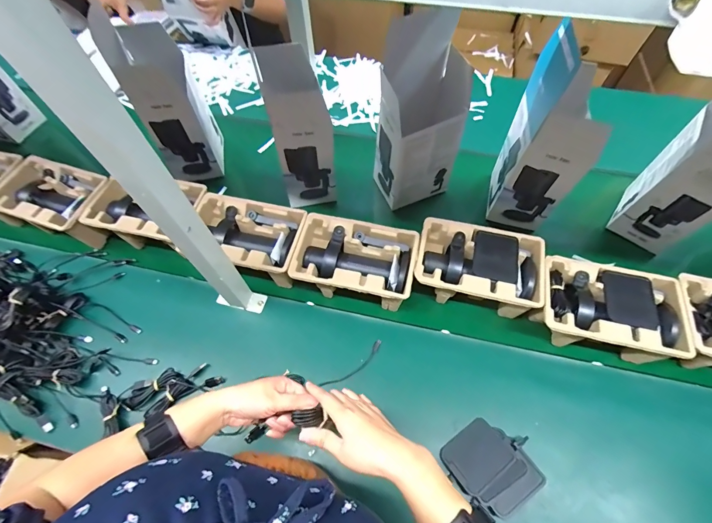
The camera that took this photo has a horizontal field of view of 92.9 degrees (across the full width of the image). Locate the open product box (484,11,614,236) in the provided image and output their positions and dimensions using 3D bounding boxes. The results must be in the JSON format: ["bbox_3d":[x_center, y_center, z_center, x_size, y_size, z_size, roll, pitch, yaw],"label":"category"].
[{"bbox_3d":[0.373,-0.228,0.659,0.126,0.338,0.141,12,61,11],"label":"open product box"}]

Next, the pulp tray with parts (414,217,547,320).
[{"bbox_3d":[0.238,0.012,0.670,0.234,0.096,0.161,11,61,11],"label":"pulp tray with parts"}]

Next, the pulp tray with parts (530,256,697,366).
[{"bbox_3d":[0.453,0.096,0.629,0.229,0.106,0.155,11,61,11],"label":"pulp tray with parts"}]

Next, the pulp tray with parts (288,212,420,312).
[{"bbox_3d":[0.001,0.003,0.673,0.223,0.092,0.147,10,61,10],"label":"pulp tray with parts"}]

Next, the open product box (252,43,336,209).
[{"bbox_3d":[-0.120,-0.272,0.721,0.112,0.281,0.142,-18,60,-6],"label":"open product box"}]

